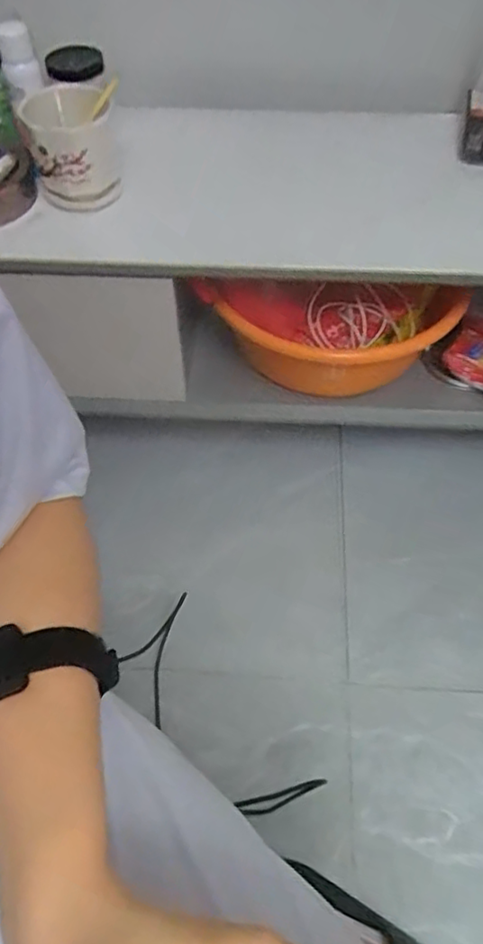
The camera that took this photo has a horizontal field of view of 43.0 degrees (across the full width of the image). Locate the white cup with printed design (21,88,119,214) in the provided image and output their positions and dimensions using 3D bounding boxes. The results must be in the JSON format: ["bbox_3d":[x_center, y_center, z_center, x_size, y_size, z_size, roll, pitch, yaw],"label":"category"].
[{"bbox_3d":[-0.193,-0.373,0.716,0.100,0.097,0.116,-15,58,-9],"label":"white cup with printed design"}]

